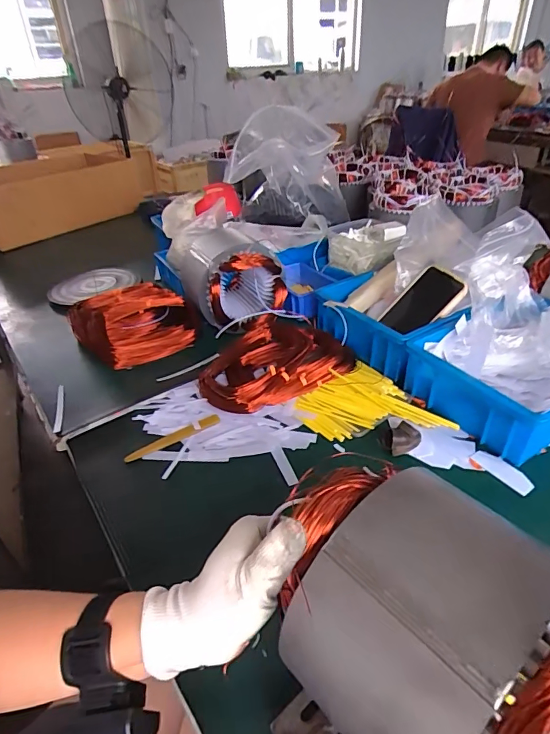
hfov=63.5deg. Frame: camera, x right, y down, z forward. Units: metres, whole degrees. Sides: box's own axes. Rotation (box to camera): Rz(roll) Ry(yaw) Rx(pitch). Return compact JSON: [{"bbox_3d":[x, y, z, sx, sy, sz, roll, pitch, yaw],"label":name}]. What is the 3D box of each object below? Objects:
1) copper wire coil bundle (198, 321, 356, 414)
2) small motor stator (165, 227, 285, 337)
[{"bbox_3d":[-0.003,-0.006,0.670,0.219,0.052,0.138,-19,37,-20],"label":"copper wire coil bundle"},{"bbox_3d":[-0.081,-0.156,0.784,0.145,0.132,0.192,-19,37,-21],"label":"small motor stator"}]

